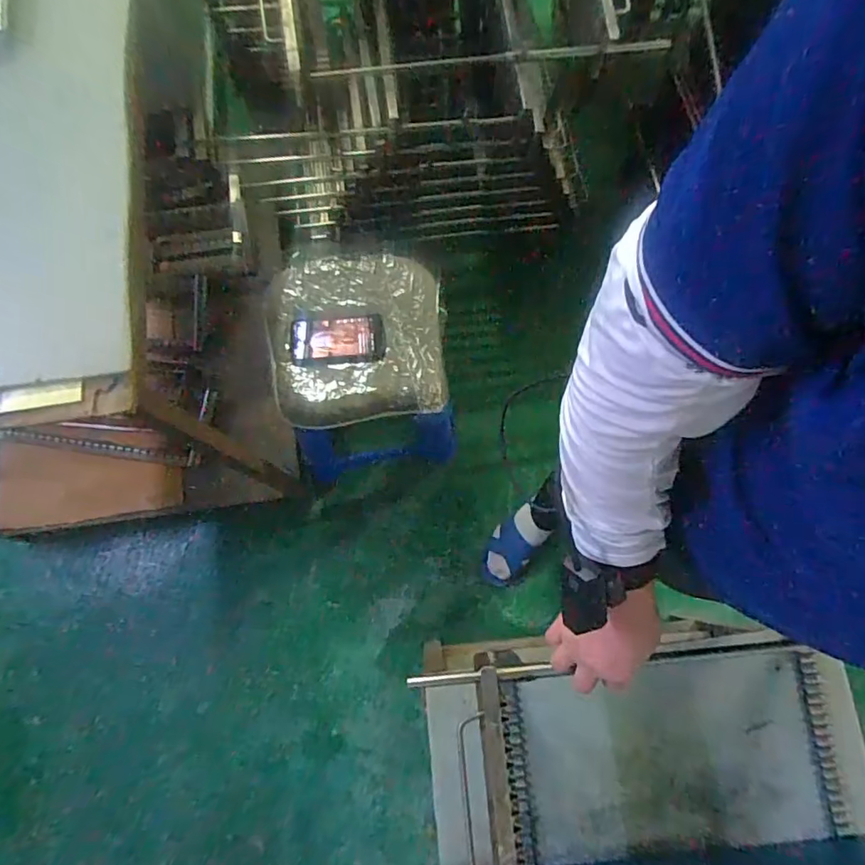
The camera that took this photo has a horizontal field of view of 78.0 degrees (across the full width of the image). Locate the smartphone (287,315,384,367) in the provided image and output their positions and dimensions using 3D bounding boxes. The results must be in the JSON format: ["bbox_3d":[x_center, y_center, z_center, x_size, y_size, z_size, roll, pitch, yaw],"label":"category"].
[{"bbox_3d":[-0.164,-0.161,0.924,0.159,0.013,0.091,-4,76,-2],"label":"smartphone"}]

